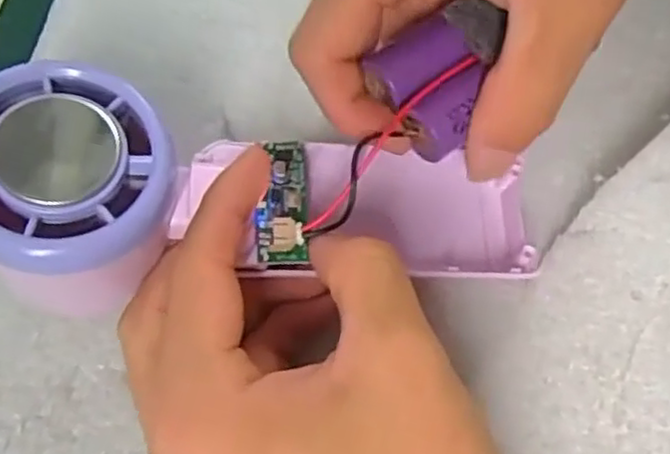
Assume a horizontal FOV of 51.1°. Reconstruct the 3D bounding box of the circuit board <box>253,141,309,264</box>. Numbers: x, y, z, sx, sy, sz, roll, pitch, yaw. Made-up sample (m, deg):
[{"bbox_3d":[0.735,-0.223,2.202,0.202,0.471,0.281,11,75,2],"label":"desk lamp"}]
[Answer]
[{"bbox_3d":[-0.015,-0.009,0.204,0.014,0.006,0.039,2,66,0],"label":"circuit board"}]

